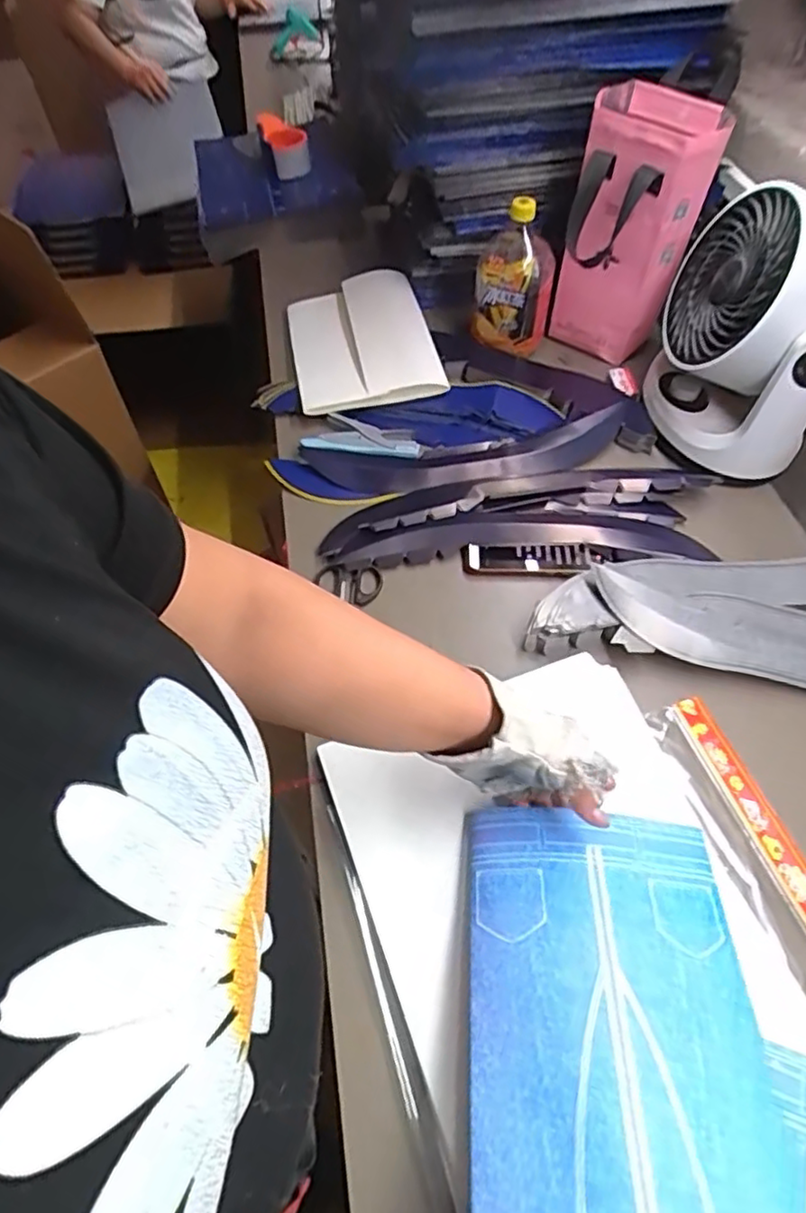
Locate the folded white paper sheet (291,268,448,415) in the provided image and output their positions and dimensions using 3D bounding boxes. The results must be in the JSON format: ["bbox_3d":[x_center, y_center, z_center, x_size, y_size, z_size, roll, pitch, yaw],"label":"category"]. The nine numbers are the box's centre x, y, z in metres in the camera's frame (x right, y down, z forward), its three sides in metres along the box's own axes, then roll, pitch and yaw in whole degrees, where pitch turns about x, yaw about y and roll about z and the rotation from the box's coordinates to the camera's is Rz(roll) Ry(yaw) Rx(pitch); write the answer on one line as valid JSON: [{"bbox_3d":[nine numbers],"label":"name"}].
[{"bbox_3d":[-0.063,-0.397,0.952,0.196,0.028,0.298,-8,55,-5],"label":"folded white paper sheet"}]

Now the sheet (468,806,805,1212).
[{"bbox_3d":[0.145,0.277,0.450,0.191,0.021,0.284,4,44,2],"label":"sheet"}]

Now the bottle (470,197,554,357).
[{"bbox_3d":[0.154,-0.454,0.899,0.105,0.178,0.090,9,55,6],"label":"bottle"}]

